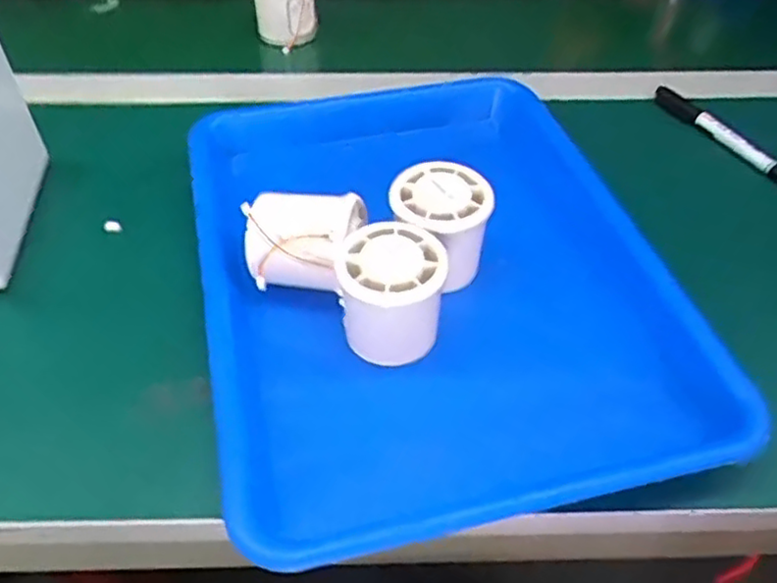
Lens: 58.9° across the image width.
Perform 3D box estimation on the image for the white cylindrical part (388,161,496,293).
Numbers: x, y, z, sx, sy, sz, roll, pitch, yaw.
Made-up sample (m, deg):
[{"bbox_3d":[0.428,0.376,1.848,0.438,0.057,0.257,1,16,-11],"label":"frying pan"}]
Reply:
[{"bbox_3d":[0.029,-0.031,0.406,0.051,0.076,0.054,0,46,0],"label":"white cylindrical part"}]

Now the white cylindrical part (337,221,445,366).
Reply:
[{"bbox_3d":[0.001,0.006,0.371,0.053,0.069,0.051,0,46,0],"label":"white cylindrical part"}]

